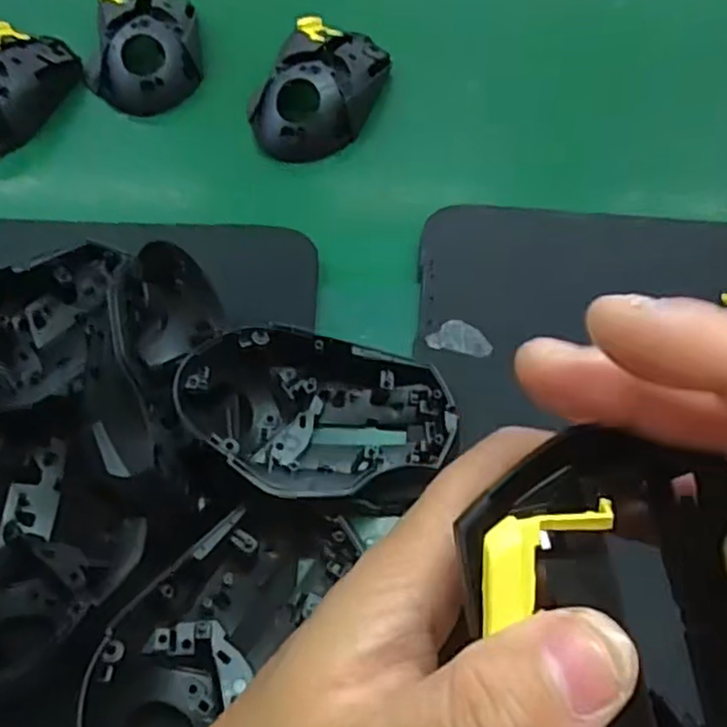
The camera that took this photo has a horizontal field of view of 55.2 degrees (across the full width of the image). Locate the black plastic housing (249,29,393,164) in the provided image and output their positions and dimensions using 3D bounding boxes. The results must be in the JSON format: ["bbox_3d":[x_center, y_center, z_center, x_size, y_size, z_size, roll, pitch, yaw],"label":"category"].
[{"bbox_3d":[-0.025,-0.170,0.424,0.064,0.036,0.103,23,62,14],"label":"black plastic housing"}]

